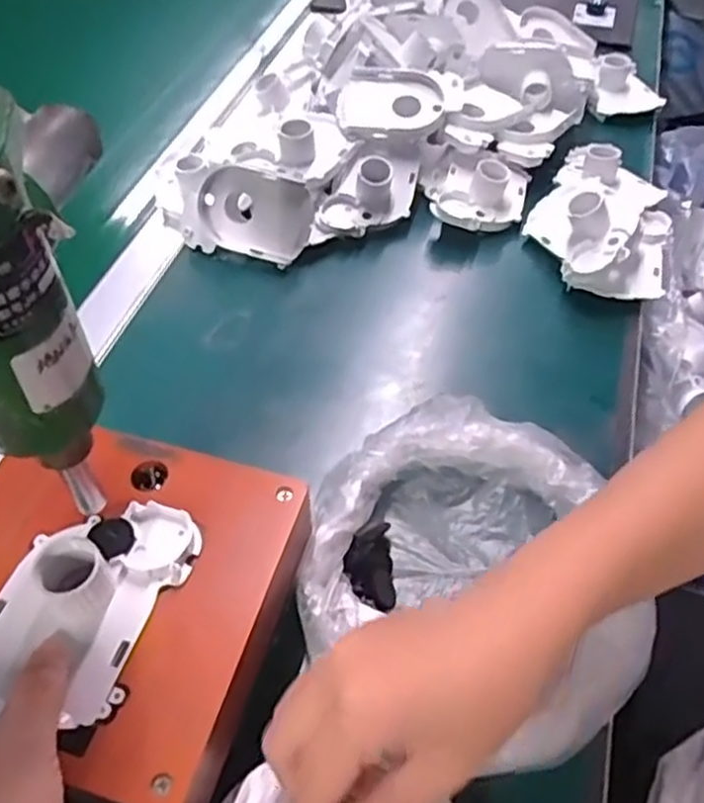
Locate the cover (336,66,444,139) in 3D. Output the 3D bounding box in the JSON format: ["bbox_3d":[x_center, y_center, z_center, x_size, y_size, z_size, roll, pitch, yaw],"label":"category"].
[{"bbox_3d":[0.031,-0.241,0.613,0.084,0.032,0.062,-3,71,0],"label":"cover"}]

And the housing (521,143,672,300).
[{"bbox_3d":[0.194,-0.149,0.564,0.104,0.050,0.171,13,52,9],"label":"housing"}]

